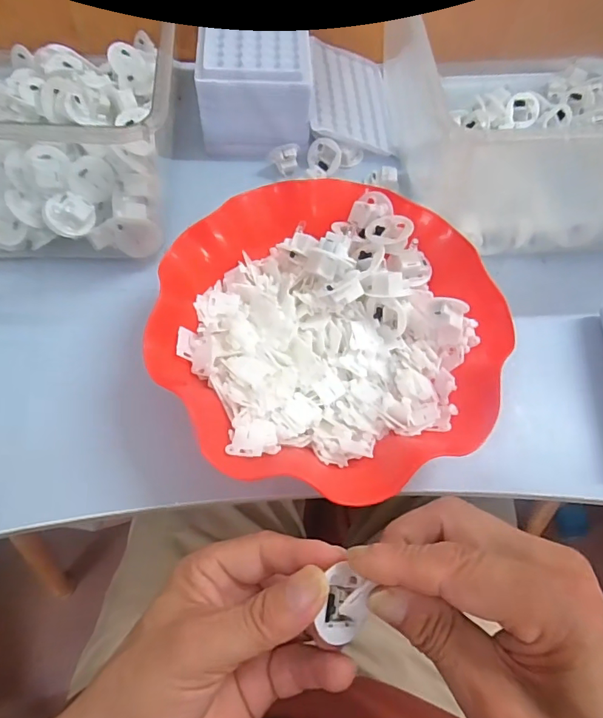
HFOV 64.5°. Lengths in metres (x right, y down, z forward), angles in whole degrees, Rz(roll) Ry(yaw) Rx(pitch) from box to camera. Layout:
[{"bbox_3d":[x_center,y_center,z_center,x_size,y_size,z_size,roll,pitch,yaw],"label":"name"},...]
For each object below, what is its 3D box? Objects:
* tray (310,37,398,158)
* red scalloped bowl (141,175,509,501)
[{"bbox_3d":[0.048,-0.261,0.469,0.086,0.007,0.128,9,65,-23],"label":"tray"},{"bbox_3d":[0.019,-0.016,0.332,0.213,0.067,0.216,1,64,-2],"label":"red scalloped bowl"}]

